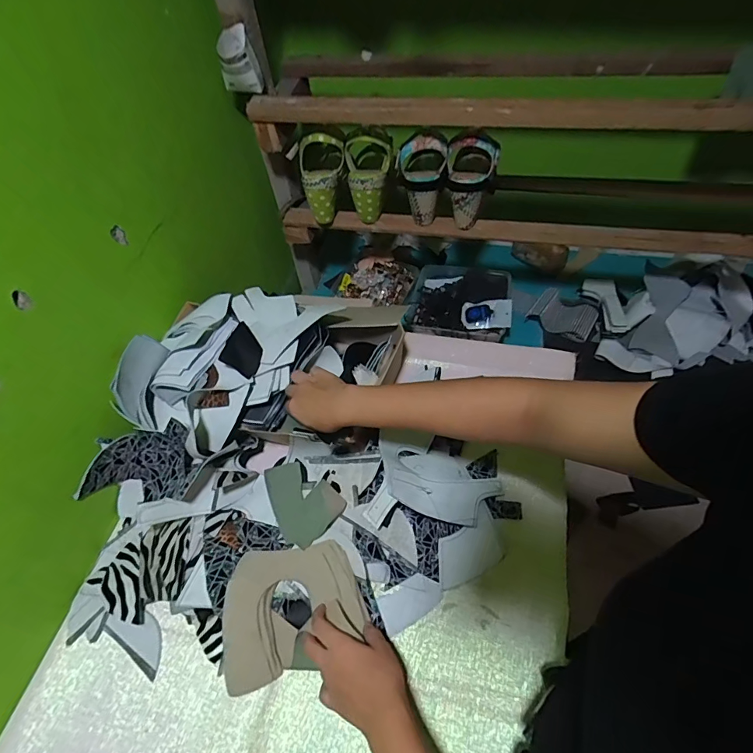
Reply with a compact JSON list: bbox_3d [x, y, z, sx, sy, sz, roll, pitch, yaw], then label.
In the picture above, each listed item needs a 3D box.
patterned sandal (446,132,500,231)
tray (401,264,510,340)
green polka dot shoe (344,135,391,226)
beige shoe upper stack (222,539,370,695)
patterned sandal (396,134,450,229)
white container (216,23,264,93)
[{"bbox_3d":[0.155,-0.320,0.713,0.081,0.134,0.069,1,53,6],"label":"patterned sandal"},{"bbox_3d":[0.177,-0.166,0.919,0.209,0.051,0.210,7,54,10],"label":"tray"},{"bbox_3d":[-0.012,-0.343,0.750,0.075,0.124,0.084,-5,53,1],"label":"green polka dot shoe"},{"bbox_3d":[-0.101,0.276,0.514,0.162,0.025,0.135,-14,68,-7],"label":"beige shoe upper stack"},{"bbox_3d":[0.076,-0.327,0.727,0.079,0.131,0.069,0,54,4],"label":"patterned sandal"},{"bbox_3d":[-0.213,-0.481,0.666,0.060,0.078,0.048,-17,66,0],"label":"white container"}]

